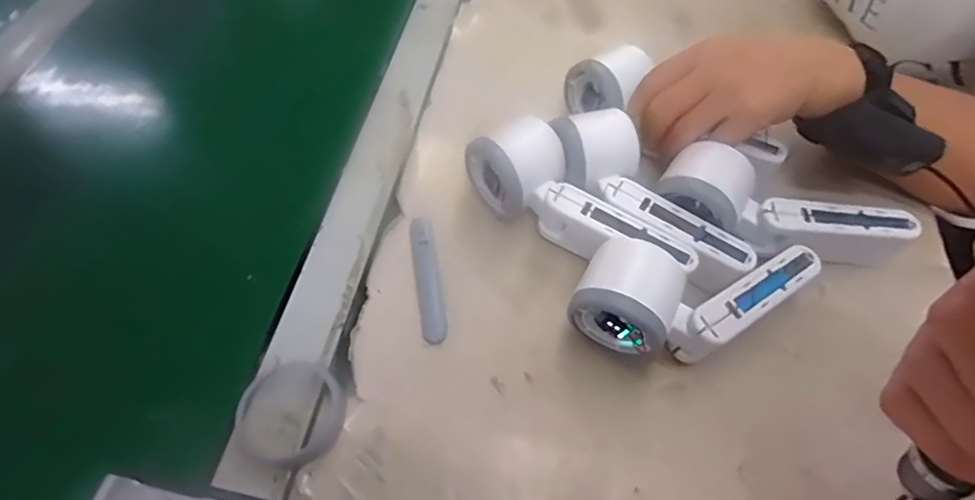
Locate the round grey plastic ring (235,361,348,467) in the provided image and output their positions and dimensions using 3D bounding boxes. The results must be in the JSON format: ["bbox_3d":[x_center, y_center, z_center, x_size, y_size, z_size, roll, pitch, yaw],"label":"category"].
[{"bbox_3d":[-0.110,0.088,0.306,0.058,0.010,0.057,1,56,-1],"label":"round grey plastic ring"}]

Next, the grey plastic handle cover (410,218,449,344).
[{"bbox_3d":[-0.040,0.018,0.366,0.017,0.008,0.092,-8,57,-7],"label":"grey plastic handle cover"}]

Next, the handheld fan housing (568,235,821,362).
[{"bbox_3d":[0.125,0.029,0.330,0.148,0.052,0.062,0,56,-2],"label":"handheld fan housing"}]

